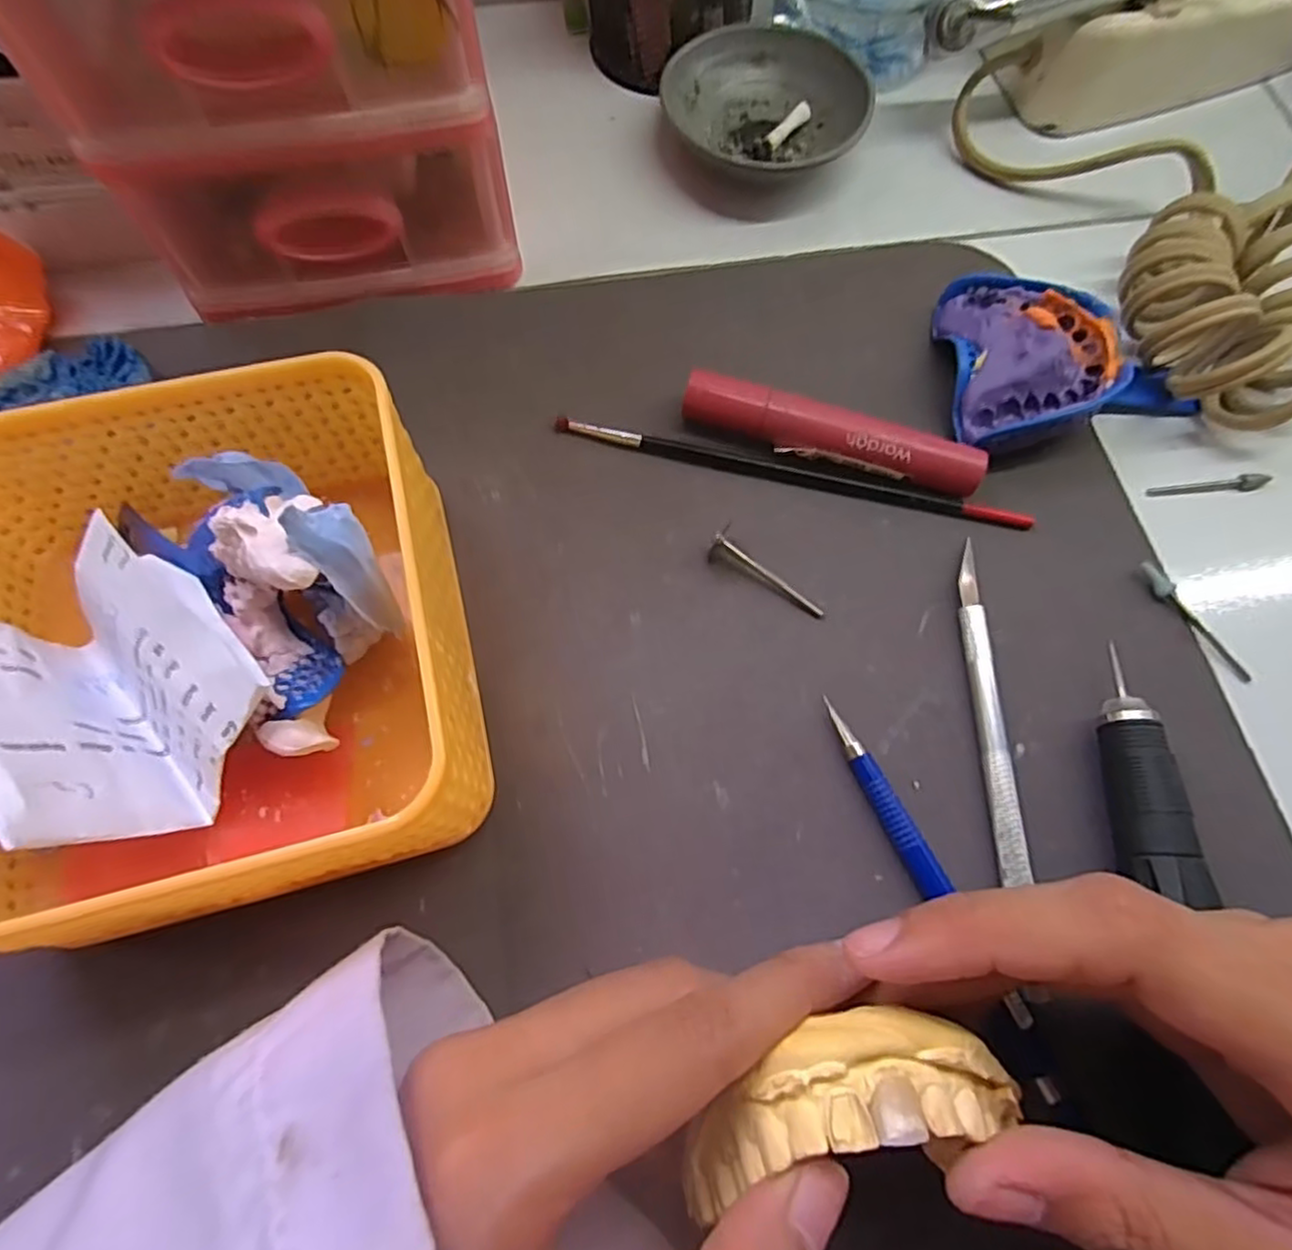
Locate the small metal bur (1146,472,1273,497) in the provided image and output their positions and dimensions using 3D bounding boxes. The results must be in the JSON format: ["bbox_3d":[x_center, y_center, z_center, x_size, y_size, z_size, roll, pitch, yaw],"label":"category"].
[{"bbox_3d":[0.206,-0.051,0.244,0.043,0.005,0.007,-6,69,-3],"label":"small metal bur"}]

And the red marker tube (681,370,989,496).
[{"bbox_3d":[0.065,-0.066,0.238,0.105,0.019,0.014,18,70,6],"label":"red marker tube"}]

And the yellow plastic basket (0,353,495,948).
[{"bbox_3d":[-0.120,0.004,0.183,0.132,0.069,0.141,-16,70,-6],"label":"yellow plastic basket"}]

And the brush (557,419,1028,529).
[{"bbox_3d":[0.051,-0.055,0.242,0.171,0.005,0.006,13,70,4],"label":"brush"}]

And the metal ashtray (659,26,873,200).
[{"bbox_3d":[0.053,-0.227,0.297,0.080,0.029,0.072,29,72,10],"label":"metal ashtray"}]

